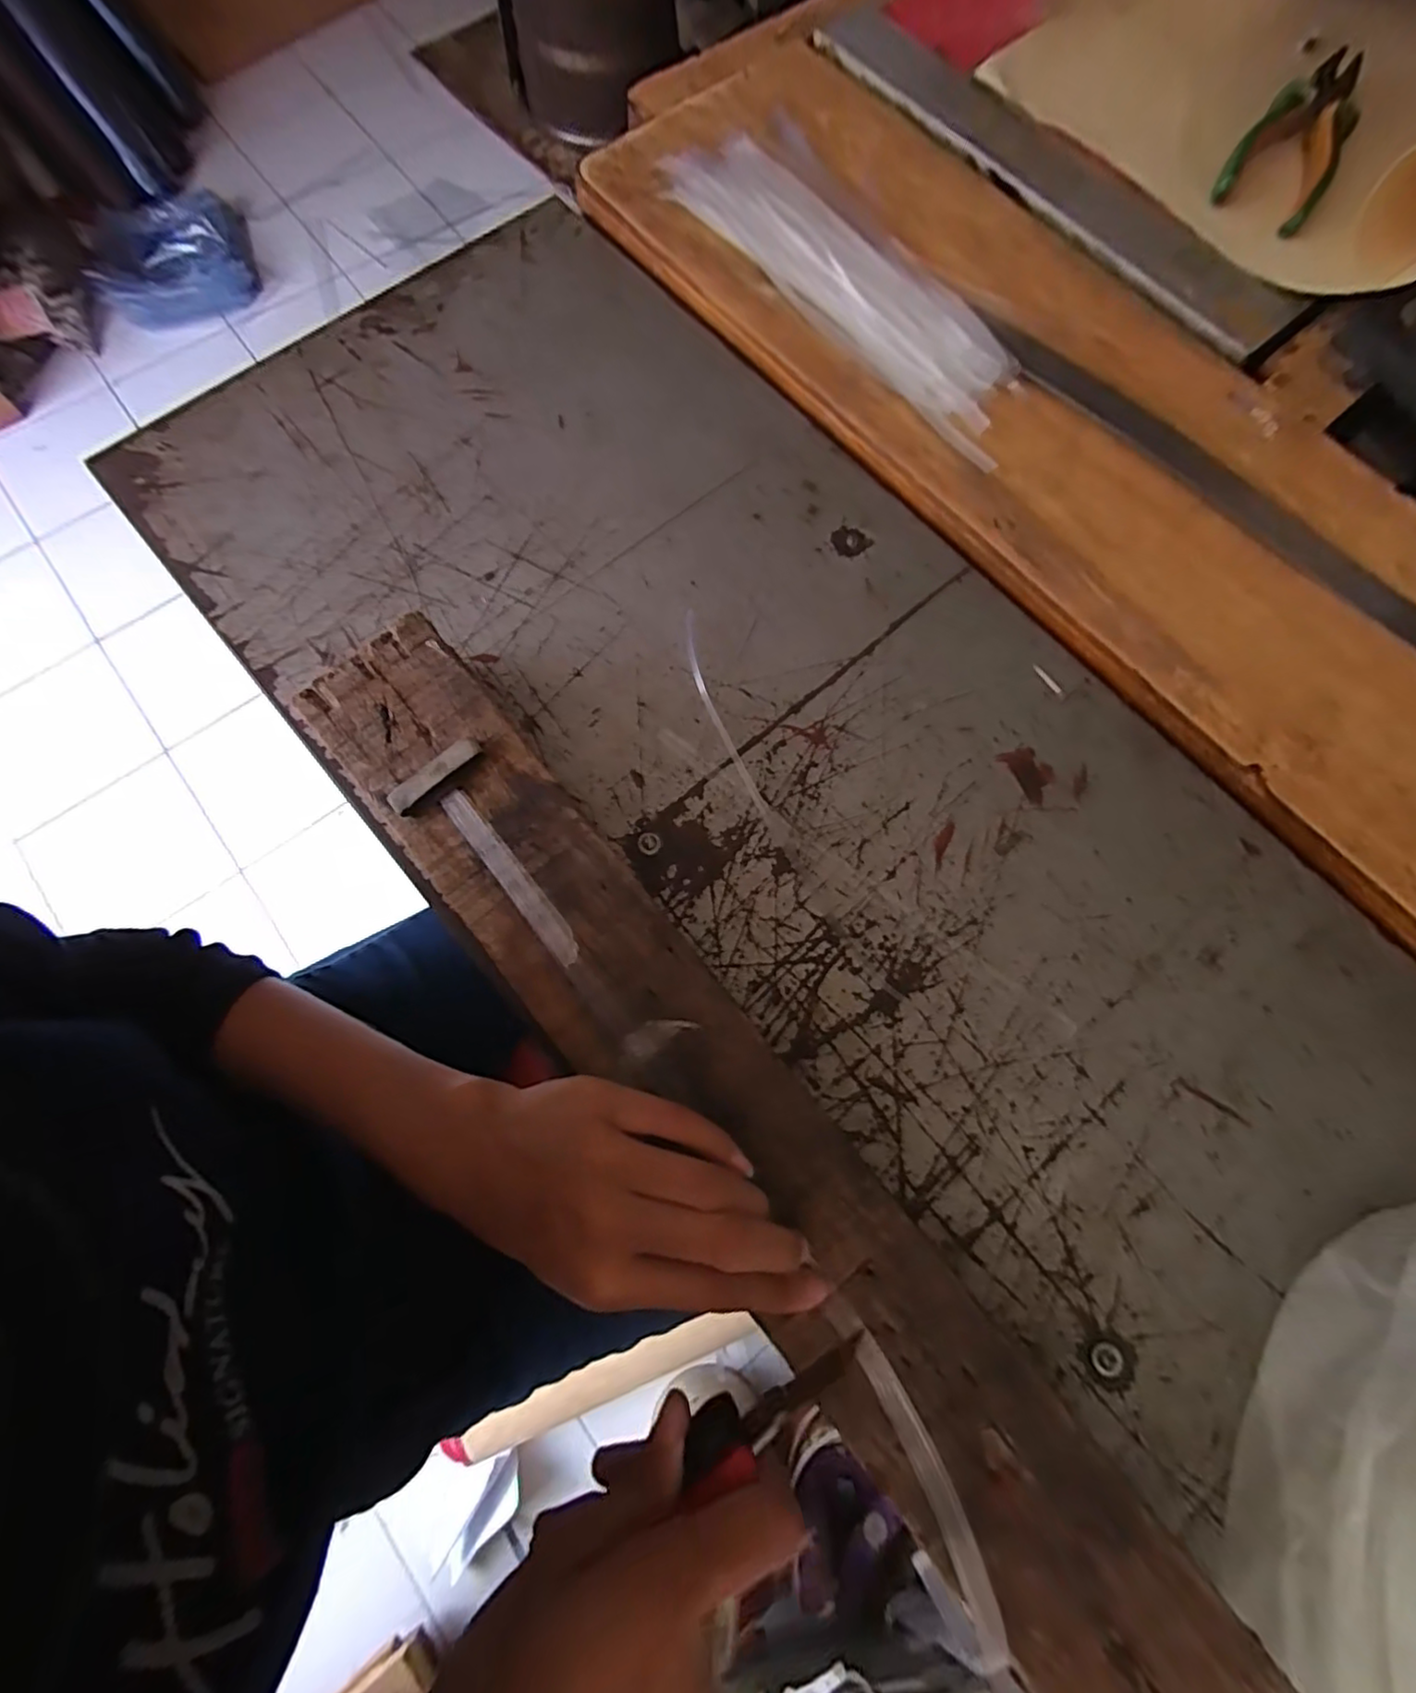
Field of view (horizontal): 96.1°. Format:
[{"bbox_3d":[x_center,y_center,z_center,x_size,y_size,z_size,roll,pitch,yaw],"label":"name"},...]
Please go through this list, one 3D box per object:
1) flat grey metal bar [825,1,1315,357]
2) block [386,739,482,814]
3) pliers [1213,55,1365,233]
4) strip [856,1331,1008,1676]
[{"bbox_3d":[0.230,-0.465,0.437,0.063,0.008,0.386,-40,80,-8],"label":"flat grey metal bar"},{"bbox_3d":[-0.118,-0.030,0.274,0.044,0.009,0.010,-37,79,-10],"label":"block"},{"bbox_3d":[0.407,-0.489,0.433,0.063,0.022,0.171,32,76,7],"label":"pliers"},{"bbox_3d":[0.077,0.227,0.222,0.020,0.007,0.104,-17,76,-6],"label":"strip"}]

